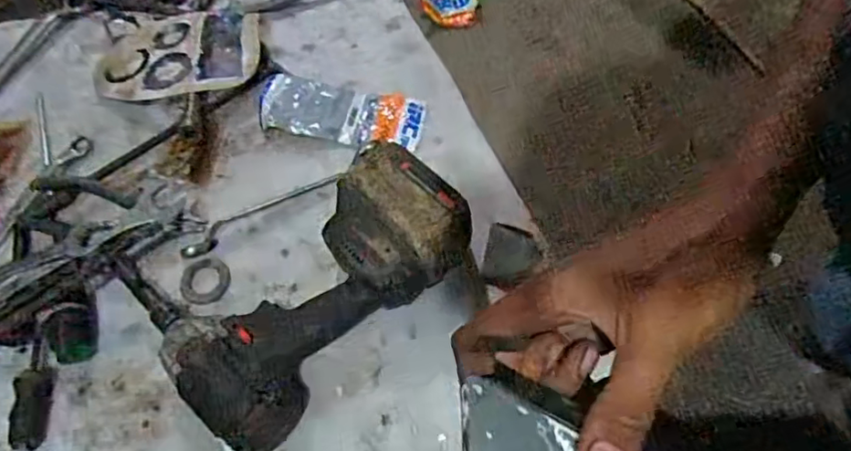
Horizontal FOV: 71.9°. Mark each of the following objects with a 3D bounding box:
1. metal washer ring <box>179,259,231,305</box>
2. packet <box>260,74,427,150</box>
[{"bbox_3d":[-0.204,0.050,0.543,0.043,0.010,0.044,0,58,0],"label":"metal washer ring"},{"bbox_3d":[-0.088,-0.123,0.632,0.173,0.013,0.074,8,58,4],"label":"packet"}]

